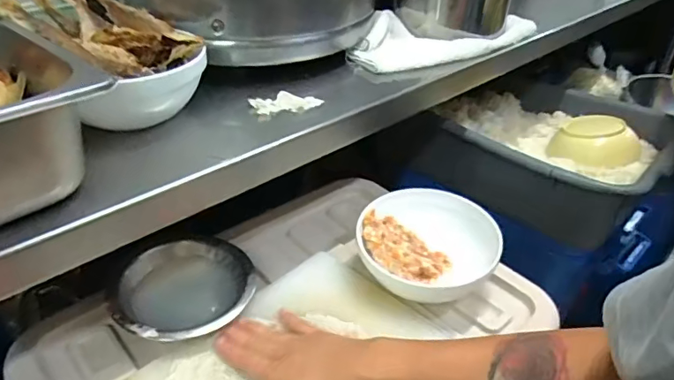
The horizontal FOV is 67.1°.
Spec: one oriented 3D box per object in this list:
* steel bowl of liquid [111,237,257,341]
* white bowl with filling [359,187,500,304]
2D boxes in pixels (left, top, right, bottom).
[{"bbox_3d":[-0.164,0.107,0.560,0.126,0.039,0.149,22,39,27],"label":"steel bowl of liquid"},{"bbox_3d":[0.107,0.073,0.617,0.153,0.069,0.158,1,34,-1],"label":"white bowl with filling"}]

